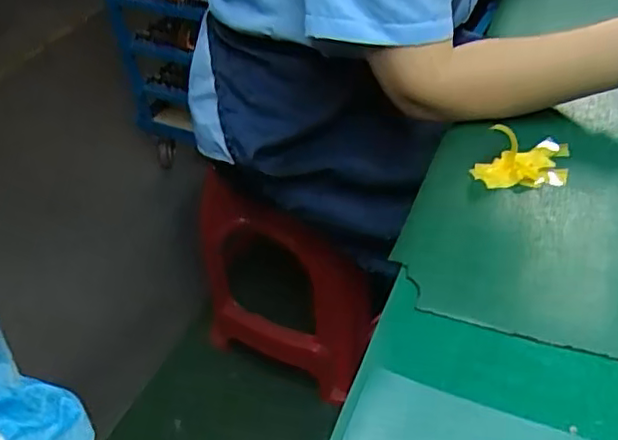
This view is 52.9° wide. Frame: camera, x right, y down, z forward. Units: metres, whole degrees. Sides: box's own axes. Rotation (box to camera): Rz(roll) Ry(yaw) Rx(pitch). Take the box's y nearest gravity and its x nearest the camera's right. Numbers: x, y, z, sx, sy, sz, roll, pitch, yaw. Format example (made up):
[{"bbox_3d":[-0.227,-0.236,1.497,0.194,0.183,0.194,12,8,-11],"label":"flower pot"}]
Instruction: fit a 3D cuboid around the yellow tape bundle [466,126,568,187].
[{"bbox_3d":[0.187,-0.055,0.543,0.083,0.030,0.055,4,44,9],"label":"yellow tape bundle"}]

